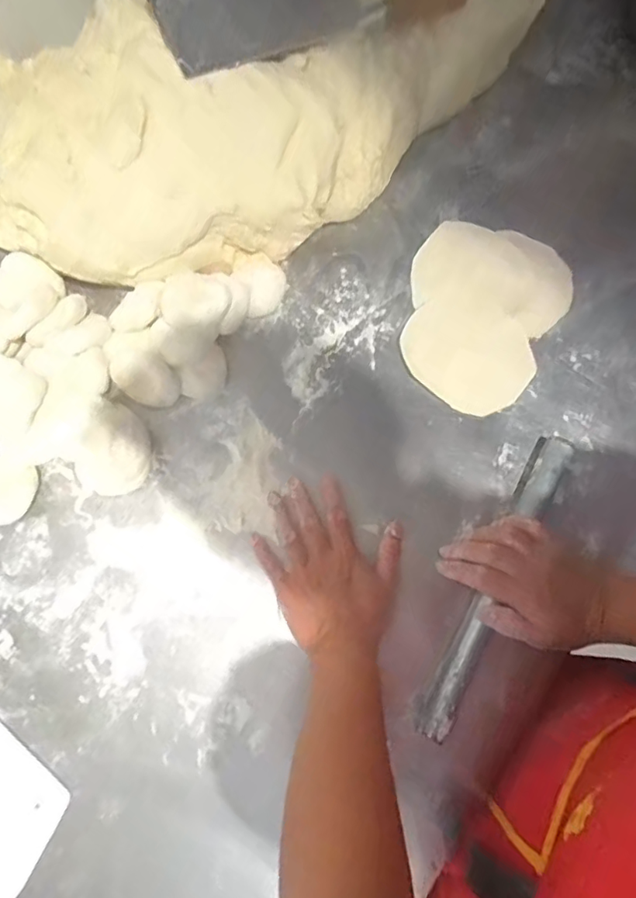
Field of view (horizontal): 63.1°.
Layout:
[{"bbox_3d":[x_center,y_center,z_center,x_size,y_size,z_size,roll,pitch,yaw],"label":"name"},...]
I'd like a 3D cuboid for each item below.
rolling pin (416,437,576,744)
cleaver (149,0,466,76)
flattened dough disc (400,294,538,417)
[{"bbox_3d":[0.162,0.118,0.469,0.025,0.024,0.289,29,79,5],"label":"rolling pin"},{"bbox_3d":[-0.001,-0.401,0.456,0.277,0.031,0.077,-17,79,-4],"label":"cleaver"},{"bbox_3d":[0.155,-0.099,0.536,0.132,0.012,0.105,36,89,3],"label":"flattened dough disc"}]

